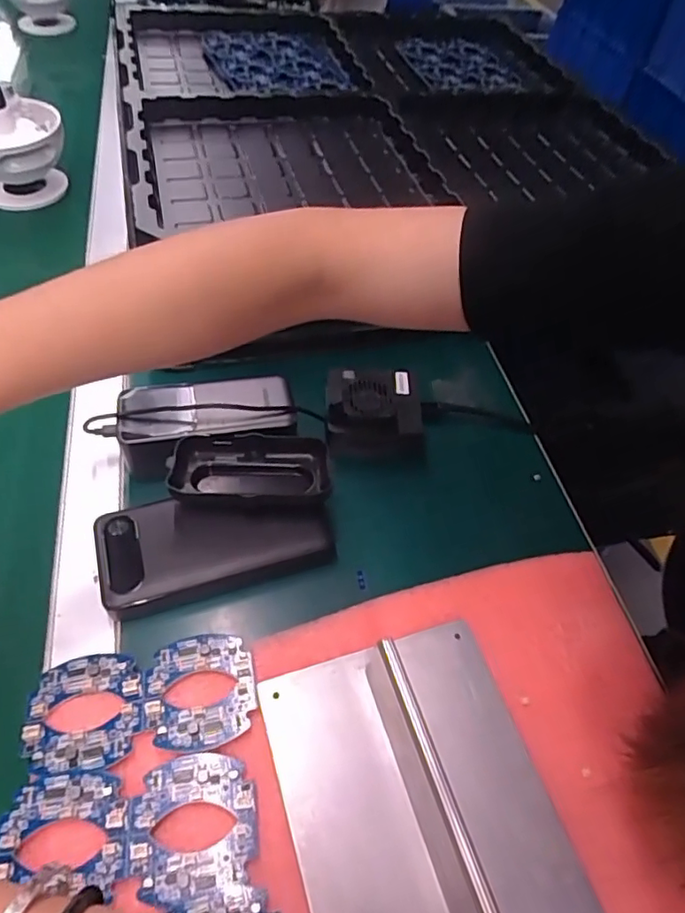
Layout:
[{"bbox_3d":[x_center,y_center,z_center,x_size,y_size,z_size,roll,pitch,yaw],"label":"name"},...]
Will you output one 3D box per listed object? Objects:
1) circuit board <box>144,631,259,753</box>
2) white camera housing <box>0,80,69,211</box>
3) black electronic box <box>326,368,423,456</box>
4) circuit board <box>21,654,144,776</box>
[{"bbox_3d":[-0.085,0.139,0.339,0.063,0.006,0.065,-10,55,-13],"label":"circuit board"},{"bbox_3d":[-0.368,-0.345,0.632,0.111,0.111,0.102,-19,58,-19],"label":"white camera housing"},{"bbox_3d":[0.026,-0.041,0.472,0.077,0.034,0.078,1,54,-5],"label":"black electronic box"},{"bbox_3d":[-0.149,0.146,0.328,0.063,0.005,0.063,-9,49,-12],"label":"circuit board"}]

